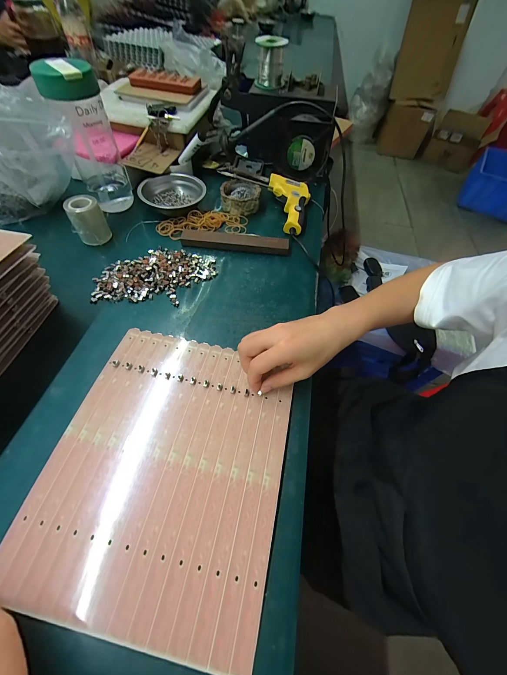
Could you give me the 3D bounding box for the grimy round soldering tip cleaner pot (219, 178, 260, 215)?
[{"bbox_3d":[-0.027,-0.293,0.538,0.079,0.034,0.080,1,56,-2],"label":"grimy round soldering tip cleaner pot"}]

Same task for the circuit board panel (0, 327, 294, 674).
[{"bbox_3d":[-0.089,0.126,0.279,0.236,0.008,0.277,12,58,5],"label":"circuit board panel"}]

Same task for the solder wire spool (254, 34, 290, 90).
[{"bbox_3d":[0.035,-0.572,0.542,0.057,0.086,0.061,0,56,-3],"label":"solder wire spool"}]

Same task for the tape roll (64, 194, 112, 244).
[{"bbox_3d":[-0.286,-0.203,0.447,0.050,0.063,0.048,1,56,-2],"label":"tape roll"}]

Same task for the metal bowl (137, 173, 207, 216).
[{"bbox_3d":[-0.163,-0.288,0.520,0.125,0.040,0.119,1,56,-2],"label":"metal bowl"}]

